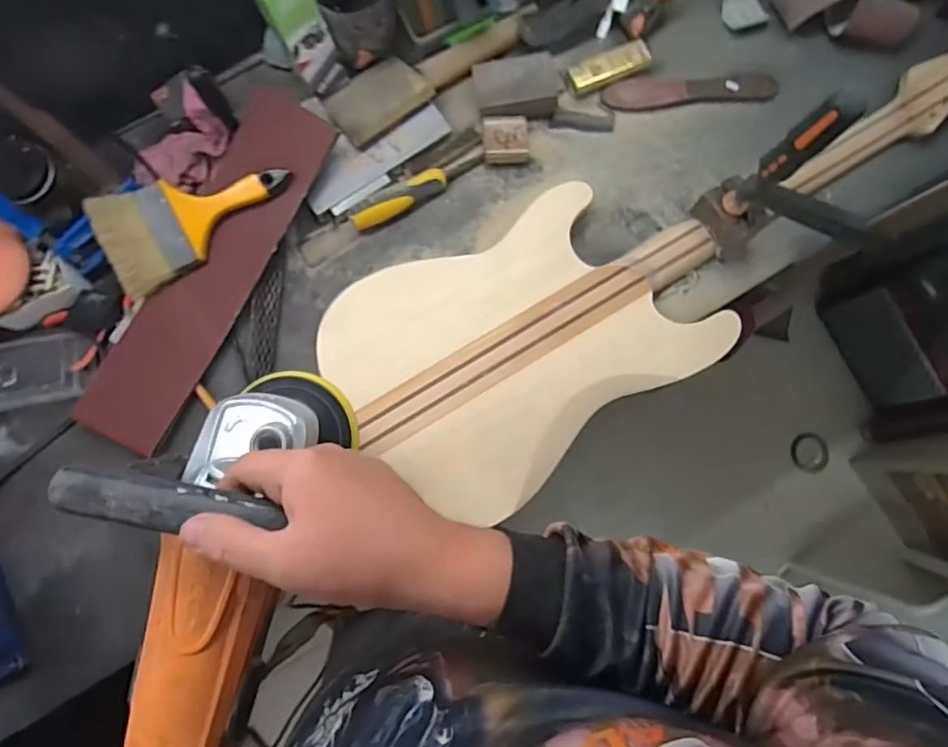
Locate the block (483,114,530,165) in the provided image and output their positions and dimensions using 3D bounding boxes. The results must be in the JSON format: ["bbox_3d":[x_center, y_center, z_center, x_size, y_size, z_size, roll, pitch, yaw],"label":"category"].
[{"bbox_3d":[0.041,-0.296,0.729,0.056,0.016,0.055,-4,82,-1],"label":"block"}]

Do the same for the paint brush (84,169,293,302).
[{"bbox_3d":[-0.315,-0.178,0.660,0.214,0.013,0.107,-24,99,-3],"label":"paint brush"}]

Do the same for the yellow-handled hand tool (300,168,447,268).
[{"bbox_3d":[-0.123,-0.197,0.705,0.199,0.024,0.038,-30,83,-5],"label":"yellow-handled hand tool"}]

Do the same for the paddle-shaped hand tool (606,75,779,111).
[{"bbox_3d":[0.281,-0.366,0.757,0.223,0.011,0.046,-1,77,-1],"label":"paddle-shaped hand tool"}]

